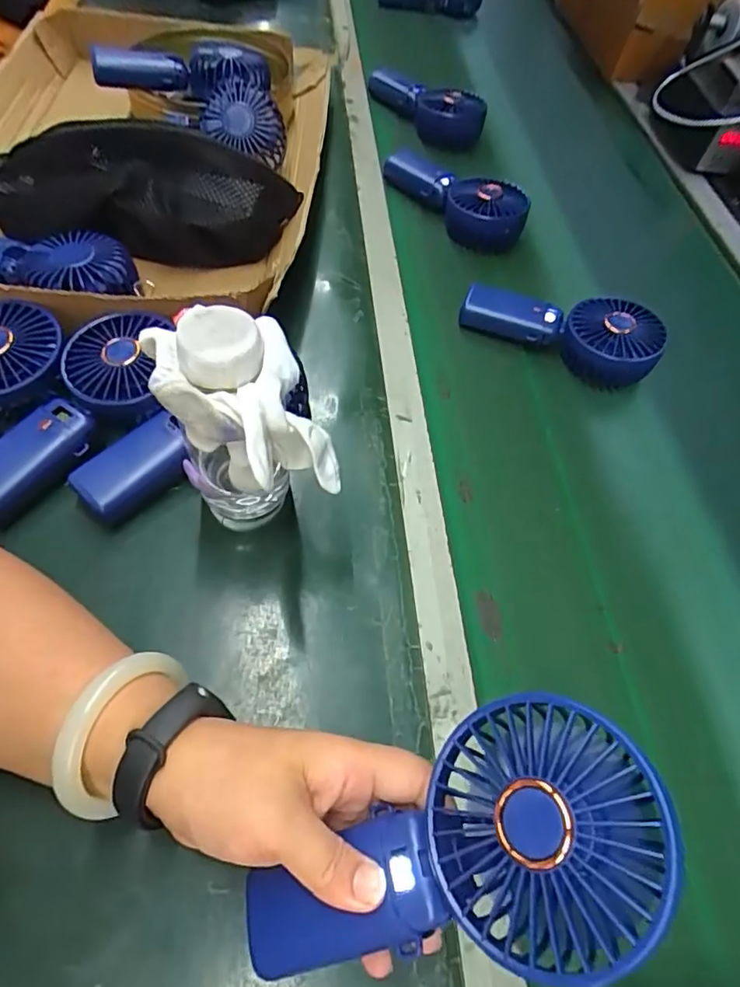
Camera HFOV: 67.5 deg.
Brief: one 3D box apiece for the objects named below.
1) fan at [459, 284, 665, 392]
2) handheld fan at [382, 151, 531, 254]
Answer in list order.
[{"bbox_3d":[0.184,-0.166,0.535,0.185,0.042,0.077,27,58,10],"label":"fan"},{"bbox_3d":[0.089,-0.332,0.642,0.182,0.061,0.080,22,57,7],"label":"handheld fan"}]

